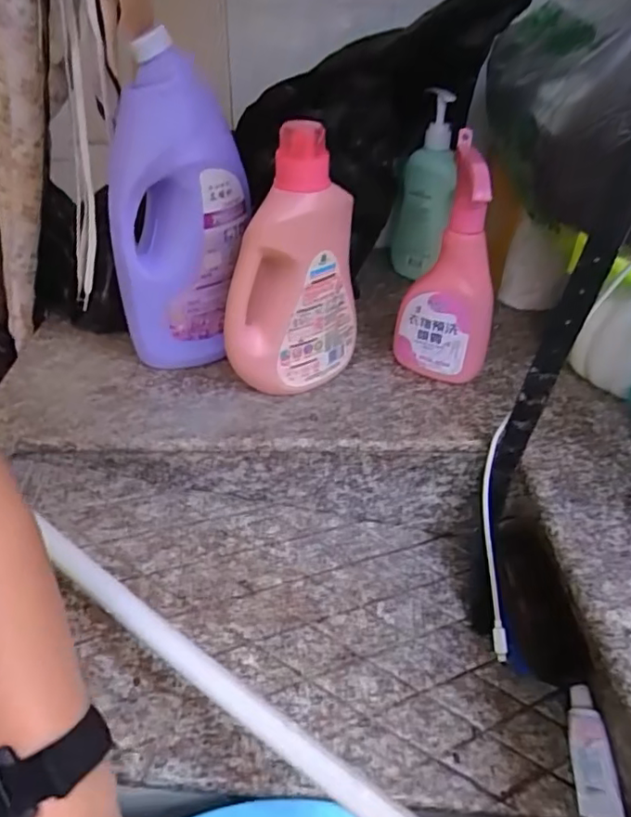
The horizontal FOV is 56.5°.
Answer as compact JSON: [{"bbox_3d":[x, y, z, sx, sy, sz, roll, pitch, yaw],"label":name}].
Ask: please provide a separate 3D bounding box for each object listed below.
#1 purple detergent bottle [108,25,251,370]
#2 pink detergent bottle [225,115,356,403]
[{"bbox_3d":[-0.129,-0.172,0.553,0.122,0.281,0.076,-4,38,-8],"label":"purple detergent bottle"},{"bbox_3d":[-0.022,-0.128,0.537,0.131,0.235,0.068,-12,33,-18],"label":"pink detergent bottle"}]

